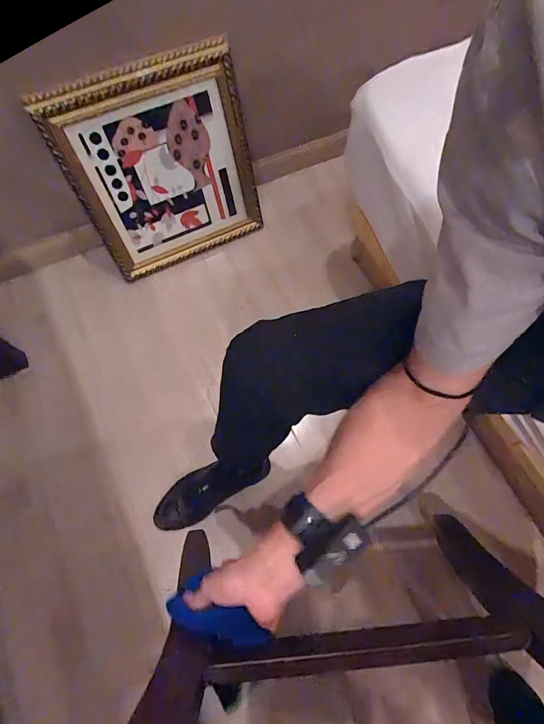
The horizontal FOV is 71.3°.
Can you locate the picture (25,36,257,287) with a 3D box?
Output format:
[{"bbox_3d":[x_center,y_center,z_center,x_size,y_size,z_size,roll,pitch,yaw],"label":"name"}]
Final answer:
[{"bbox_3d":[-0.255,-0.469,0.949,0.441,0.479,0.059,-30,59,-12],"label":"picture"}]

